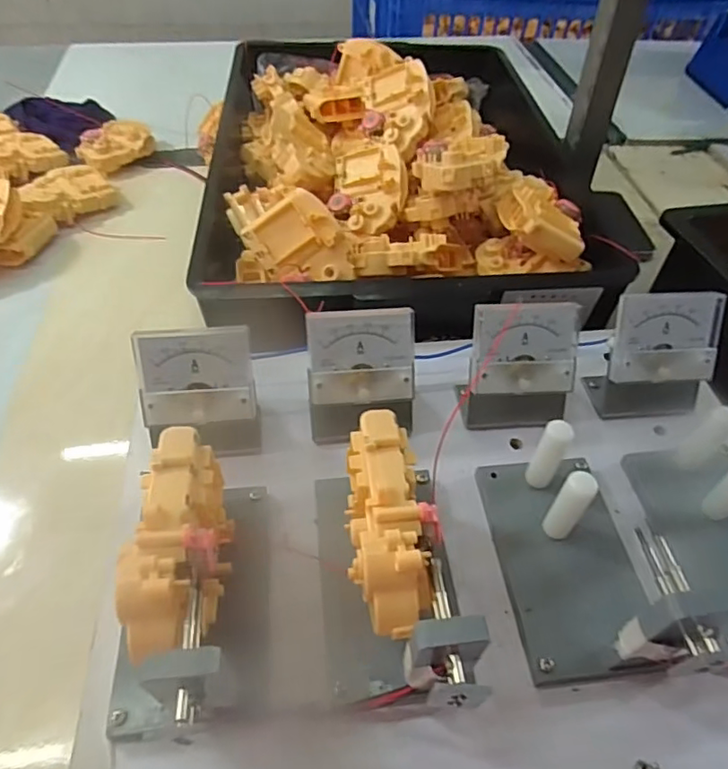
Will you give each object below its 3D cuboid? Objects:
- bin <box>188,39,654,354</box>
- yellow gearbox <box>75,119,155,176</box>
[{"bbox_3d":[0.026,-0.235,0.567,0.338,0.105,0.471,0,49,-4],"label":"bin"},{"bbox_3d":[-0.310,-0.298,0.698,0.065,0.035,0.105,29,54,20],"label":"yellow gearbox"}]

